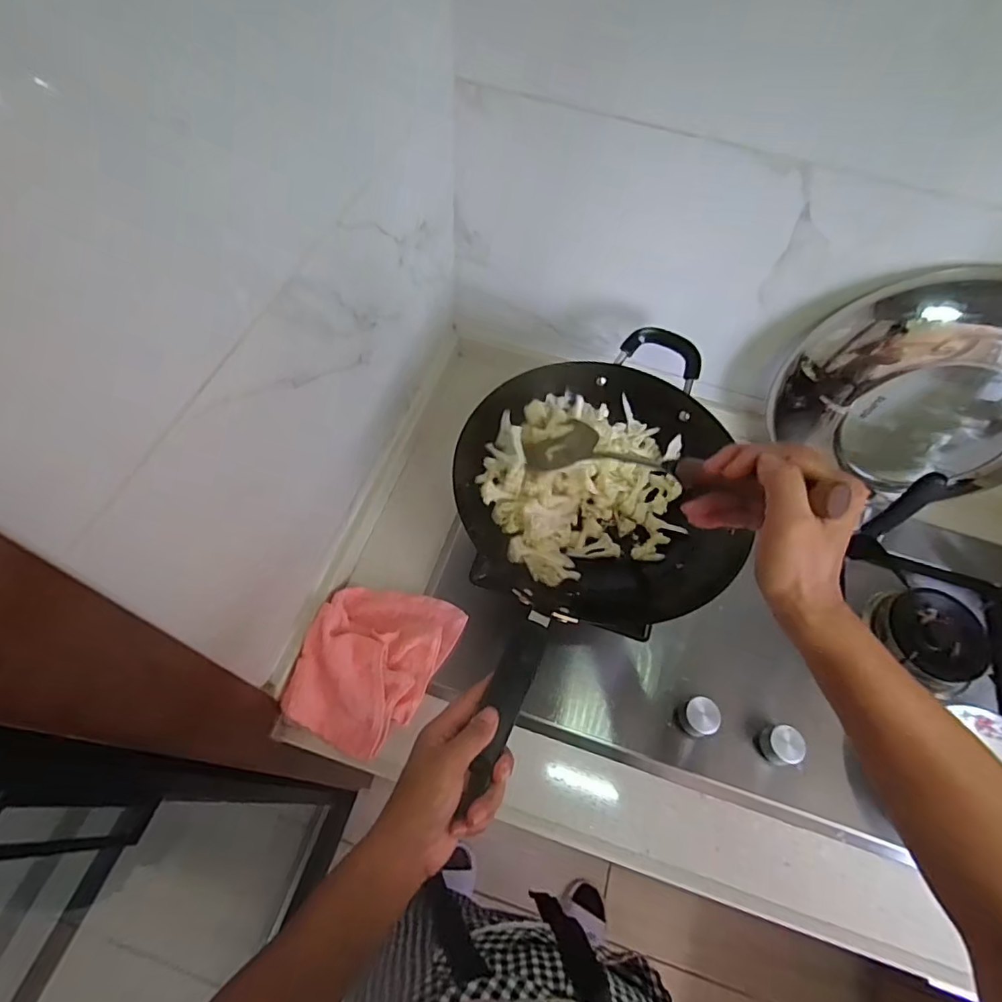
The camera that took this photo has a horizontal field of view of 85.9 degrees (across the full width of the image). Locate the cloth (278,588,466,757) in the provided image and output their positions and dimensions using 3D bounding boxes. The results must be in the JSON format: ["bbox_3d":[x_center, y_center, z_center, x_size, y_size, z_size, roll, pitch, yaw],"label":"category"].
[{"bbox_3d":[-0.138,0.166,0.573,0.135,0.044,0.173,26,63,10],"label":"cloth"}]

